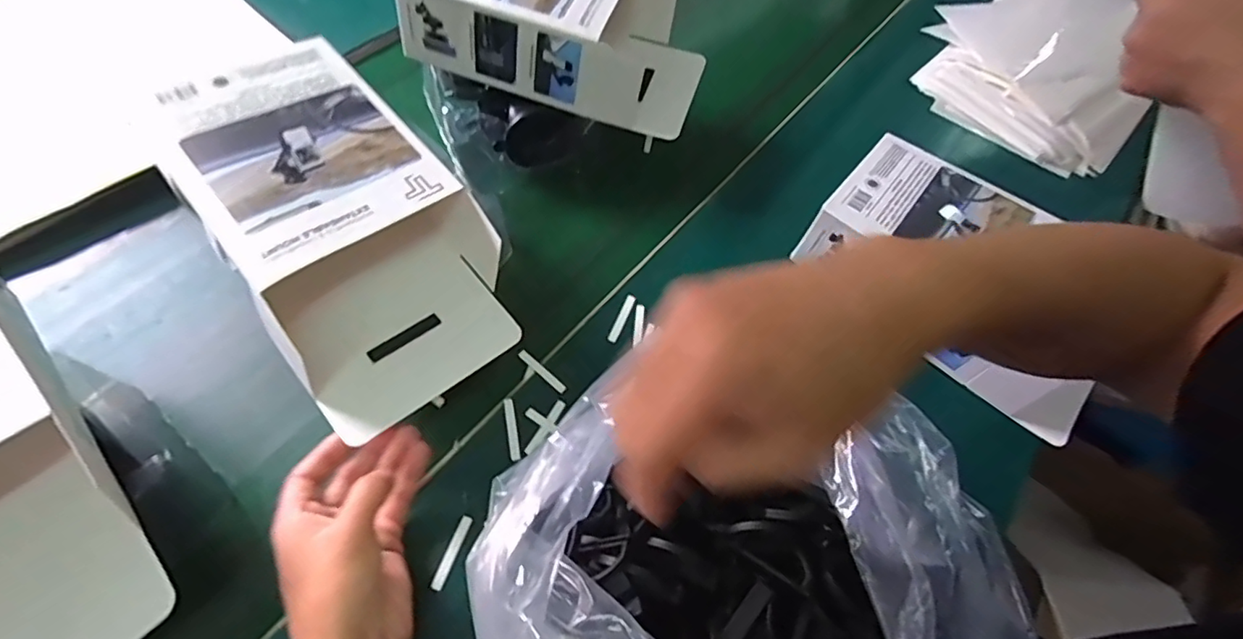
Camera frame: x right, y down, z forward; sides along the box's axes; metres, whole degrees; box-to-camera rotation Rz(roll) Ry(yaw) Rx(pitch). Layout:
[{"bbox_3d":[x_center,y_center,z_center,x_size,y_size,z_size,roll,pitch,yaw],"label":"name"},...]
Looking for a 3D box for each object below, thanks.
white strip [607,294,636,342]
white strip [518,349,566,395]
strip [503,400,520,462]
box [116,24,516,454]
[{"bbox_3d":[0.001,-0.002,0.469,0.008,0.006,0.047,22,64,8],"label":"white strip"},{"bbox_3d":[-0.061,0.039,0.437,0.046,0.004,0.007,39,68,15],"label":"white strip"},{"bbox_3d":[-0.079,0.079,0.414,0.007,0.004,0.046,-5,65,-19],"label":"strip"},{"bbox_3d":[-0.185,-0.065,0.379,0.141,0.095,0.239,-36,70,-19],"label":"box"}]

